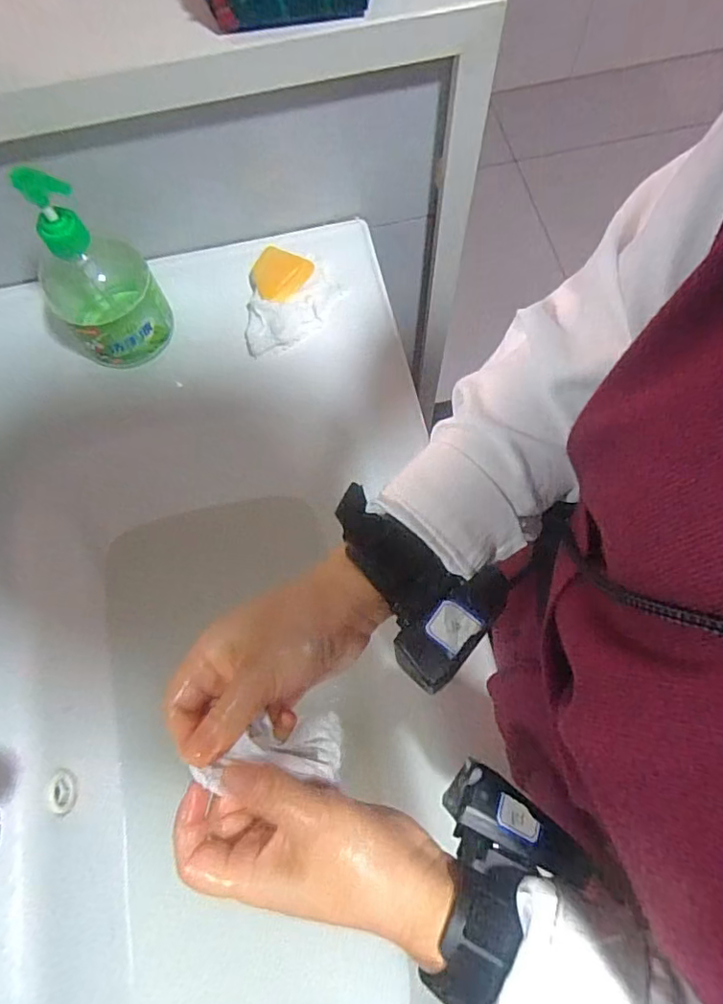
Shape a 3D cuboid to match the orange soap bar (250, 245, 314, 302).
[{"bbox_3d":[-0.075,-0.215,0.513,0.054,0.020,0.047,-27,72,-7],"label":"orange soap bar"}]

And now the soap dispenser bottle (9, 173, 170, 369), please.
[{"bbox_3d":[-0.216,-0.185,0.434,0.084,0.159,0.087,-38,73,-10],"label":"soap dispenser bottle"}]

